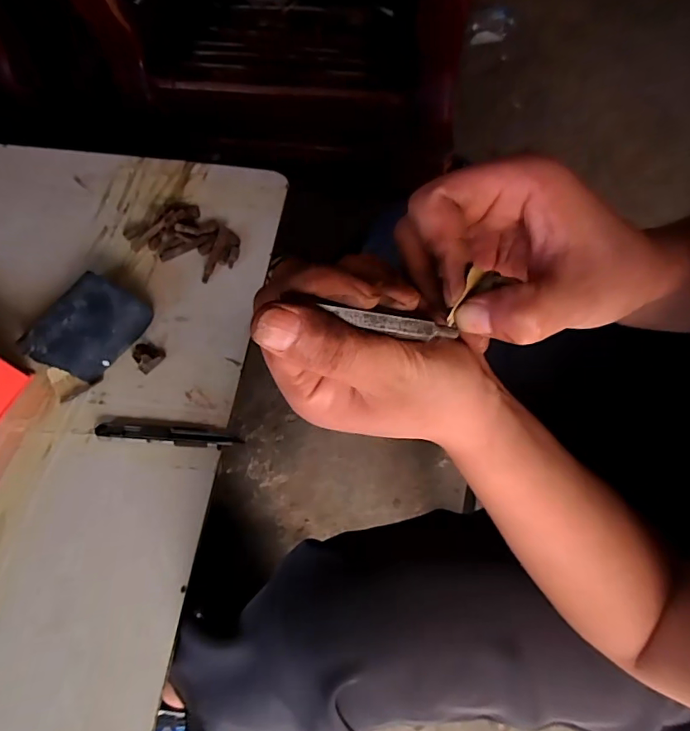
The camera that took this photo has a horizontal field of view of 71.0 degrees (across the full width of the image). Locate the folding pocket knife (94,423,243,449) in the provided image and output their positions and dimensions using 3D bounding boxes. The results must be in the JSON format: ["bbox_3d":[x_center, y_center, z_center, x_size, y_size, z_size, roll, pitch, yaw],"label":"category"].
[{"bbox_3d":[-0.179,0.072,0.493,0.144,0.010,0.018,4,65,2],"label":"folding pocket knife"}]

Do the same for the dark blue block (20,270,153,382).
[{"bbox_3d":[-0.278,-0.041,0.521,0.087,0.033,0.110,32,69,14],"label":"dark blue block"}]

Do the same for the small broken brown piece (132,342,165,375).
[{"bbox_3d":[-0.215,-0.013,0.523,0.033,0.014,0.031,41,71,17],"label":"small broken brown piece"}]

